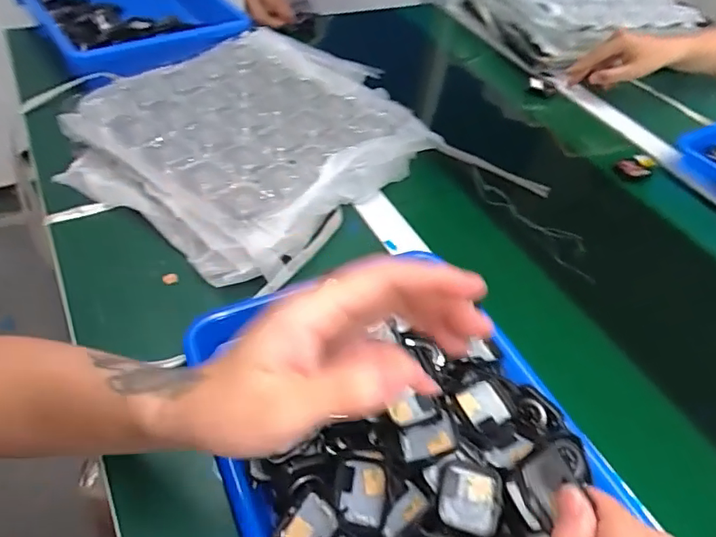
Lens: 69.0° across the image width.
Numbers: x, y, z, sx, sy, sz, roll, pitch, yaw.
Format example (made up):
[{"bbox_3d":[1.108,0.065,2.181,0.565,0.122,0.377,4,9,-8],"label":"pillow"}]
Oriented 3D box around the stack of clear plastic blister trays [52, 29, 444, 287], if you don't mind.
[{"bbox_3d":[-0.119,-0.165,0.615,0.331,0.063,0.368,34,53,23],"label":"stack of clear plastic blister trays"}]

